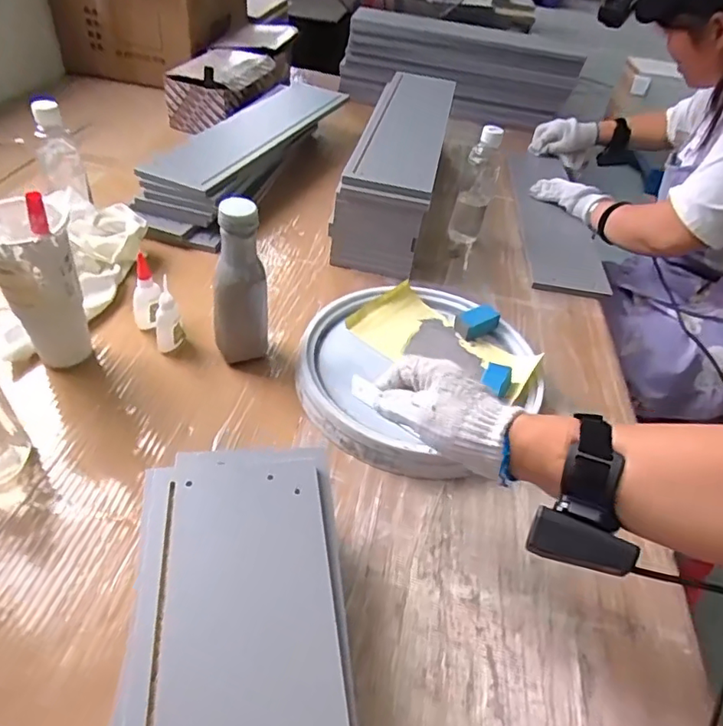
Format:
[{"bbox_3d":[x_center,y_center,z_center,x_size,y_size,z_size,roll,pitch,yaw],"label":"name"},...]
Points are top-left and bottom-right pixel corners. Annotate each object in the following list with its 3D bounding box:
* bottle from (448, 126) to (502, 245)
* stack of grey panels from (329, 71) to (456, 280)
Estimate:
[{"bbox_3d":[0.192,-0.296,0.908,0.057,0.193,0.054,14,42,6],"label":"bottle"},{"bbox_3d":[0.079,-0.414,1.043,0.141,0.117,0.684,11,42,4],"label":"stack of grey panels"}]

